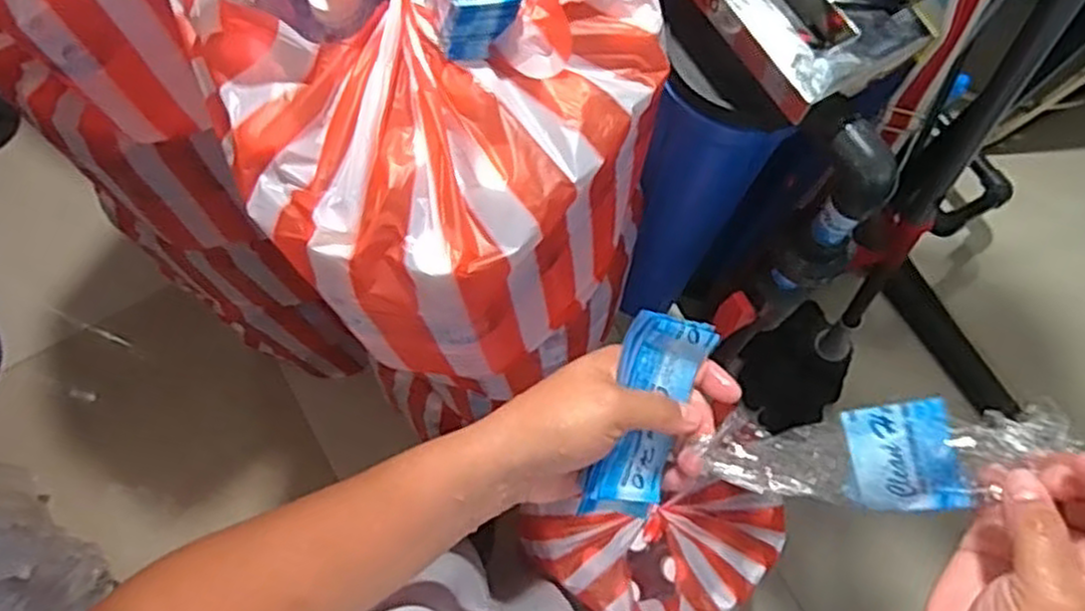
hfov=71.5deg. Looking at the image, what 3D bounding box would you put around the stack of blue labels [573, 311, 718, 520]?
[{"bbox_3d":[0.054,0.059,0.391,0.052,0.015,0.110,13,96,-32],"label":"stack of blue labels"}]

